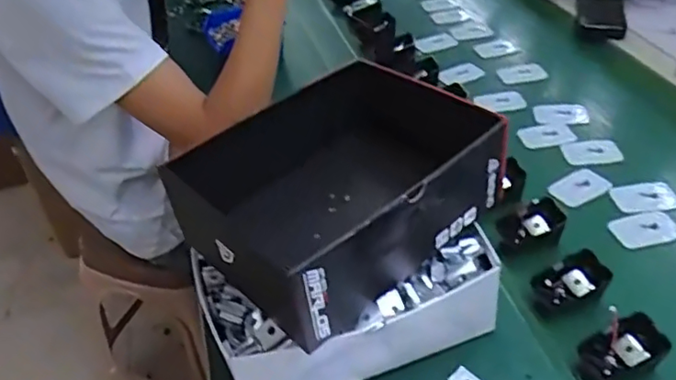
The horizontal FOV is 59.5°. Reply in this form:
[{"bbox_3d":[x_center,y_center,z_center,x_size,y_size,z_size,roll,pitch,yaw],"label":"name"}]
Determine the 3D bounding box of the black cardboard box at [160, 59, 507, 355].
[{"bbox_3d":[0.006,-0.001,0.527,0.246,0.103,0.185,-34,51,-29],"label":"black cardboard box"}]

